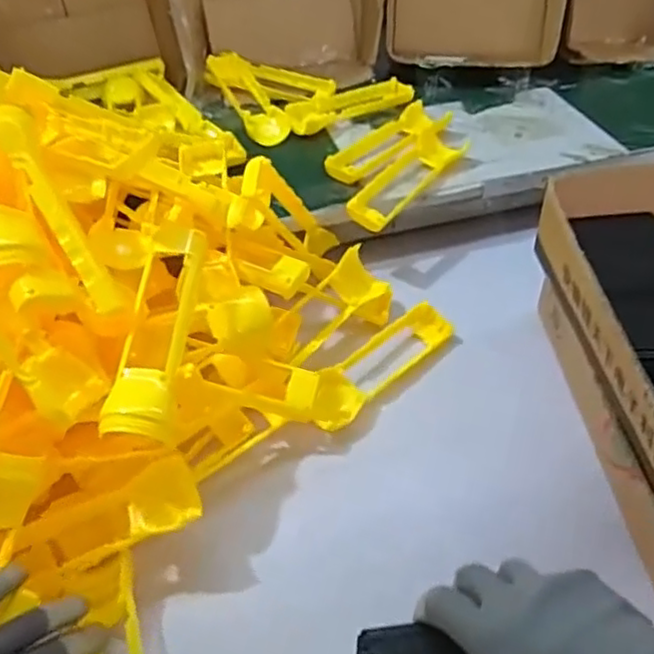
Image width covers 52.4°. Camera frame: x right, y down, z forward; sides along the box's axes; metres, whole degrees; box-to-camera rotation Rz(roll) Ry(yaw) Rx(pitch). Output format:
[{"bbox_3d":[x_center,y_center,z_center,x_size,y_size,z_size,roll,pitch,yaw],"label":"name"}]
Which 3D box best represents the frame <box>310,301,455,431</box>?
[{"bbox_3d":[0.050,0.030,0.590,0.169,0.023,0.045,-35,52,-30],"label":"frame"}]

